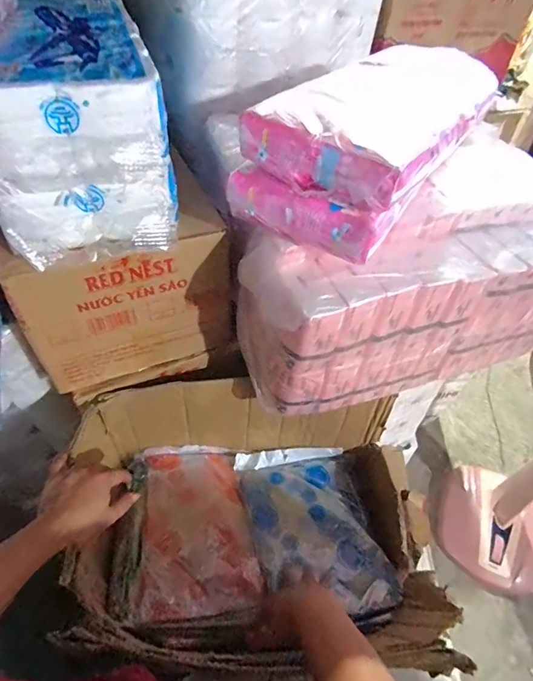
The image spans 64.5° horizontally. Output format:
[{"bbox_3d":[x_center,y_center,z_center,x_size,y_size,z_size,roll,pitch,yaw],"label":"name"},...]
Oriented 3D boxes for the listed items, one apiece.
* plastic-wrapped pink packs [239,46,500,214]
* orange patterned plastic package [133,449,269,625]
[{"bbox_3d":[0.157,-0.281,0.512,0.166,0.055,0.387,30,53,22],"label":"plastic-wrapped pink packs"},{"bbox_3d":[-0.115,0.303,0.704,0.192,0.042,0.277,-4,48,-7],"label":"orange patterned plastic package"}]

